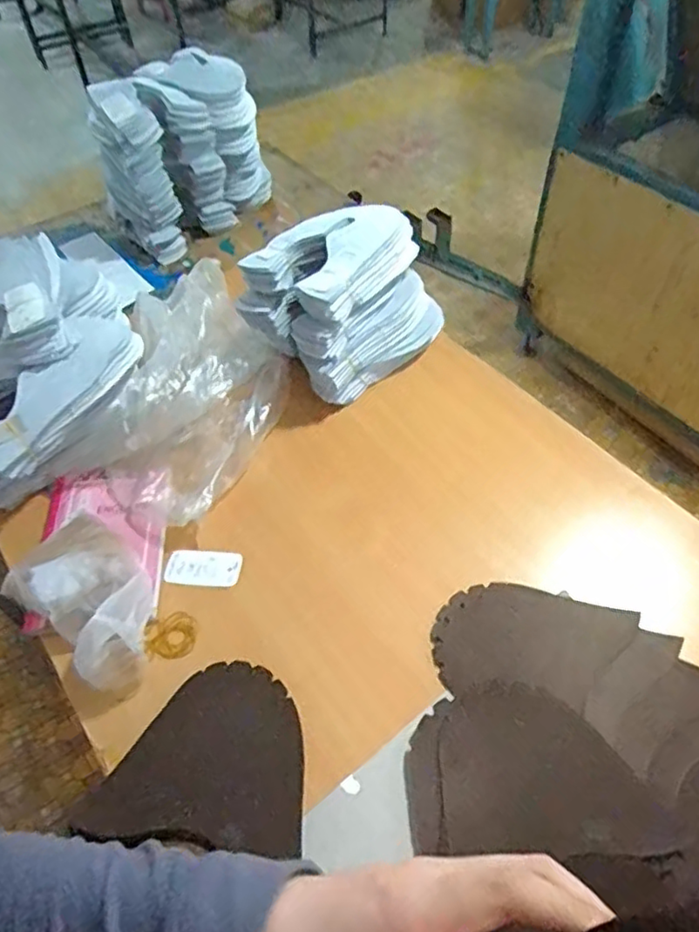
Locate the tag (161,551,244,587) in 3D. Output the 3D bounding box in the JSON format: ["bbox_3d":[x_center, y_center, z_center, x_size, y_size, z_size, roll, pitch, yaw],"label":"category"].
[{"bbox_3d":[-0.205,0.142,0.891,0.103,0.005,0.051,4,63,0],"label":"tag"}]

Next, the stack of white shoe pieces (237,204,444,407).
[{"bbox_3d":[-0.010,-0.280,1.065,0.281,0.205,0.214,-35,58,-23],"label":"stack of white shoe pieces"}]

